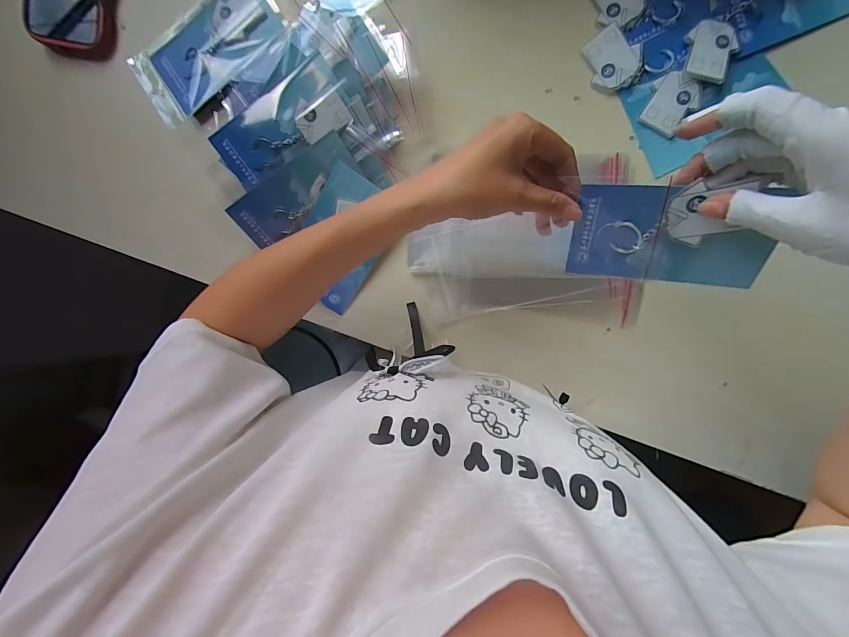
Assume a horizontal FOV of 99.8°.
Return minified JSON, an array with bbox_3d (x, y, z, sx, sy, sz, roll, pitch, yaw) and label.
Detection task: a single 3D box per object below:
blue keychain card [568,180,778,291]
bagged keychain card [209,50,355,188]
[{"bbox_3d":[0.182,-0.061,0.267,0.130,0.020,0.078,10,130,19],"label":"blue keychain card"},{"bbox_3d":[-0.138,-0.187,0.339,0.132,0.013,0.068,-29,92,8],"label":"bagged keychain card"}]

